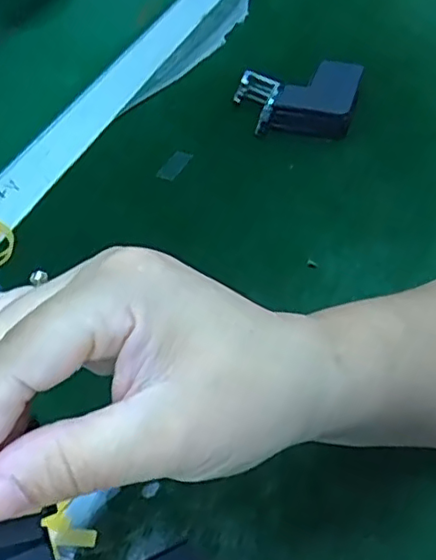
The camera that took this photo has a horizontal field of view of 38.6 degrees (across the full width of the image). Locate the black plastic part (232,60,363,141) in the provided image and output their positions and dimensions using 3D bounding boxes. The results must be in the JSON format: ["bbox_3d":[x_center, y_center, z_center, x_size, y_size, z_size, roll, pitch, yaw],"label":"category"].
[{"bbox_3d":[0.062,-0.140,0.486,0.093,0.031,0.066,5,46,5],"label":"black plastic part"}]

